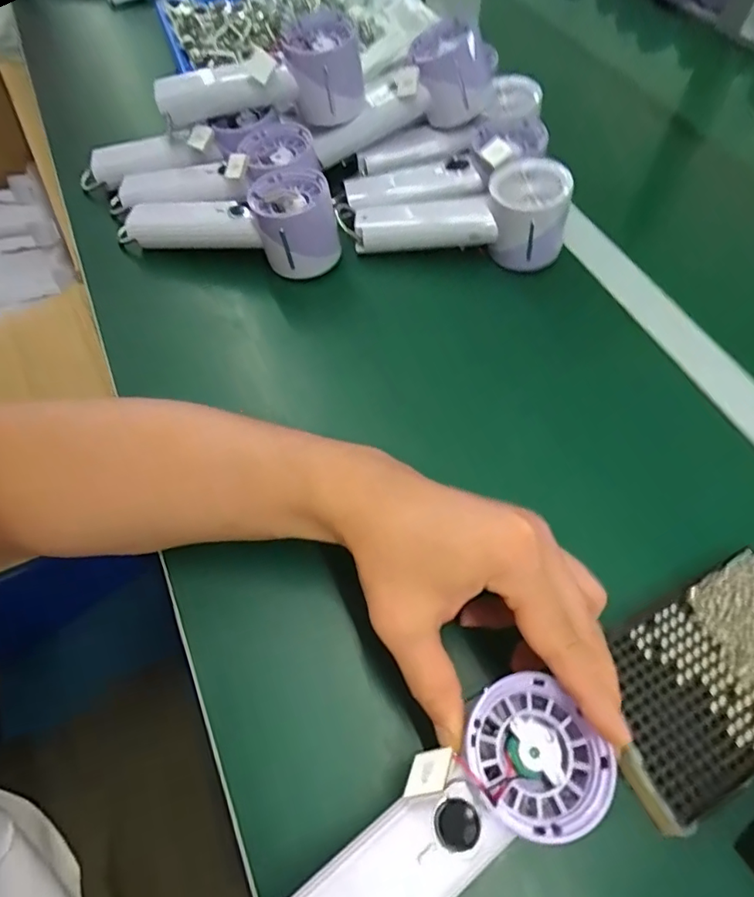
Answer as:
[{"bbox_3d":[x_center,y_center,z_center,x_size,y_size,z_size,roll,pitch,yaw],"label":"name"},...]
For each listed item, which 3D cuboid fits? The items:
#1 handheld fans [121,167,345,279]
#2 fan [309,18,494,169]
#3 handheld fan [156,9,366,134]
[{"bbox_3d":[-0.123,-0.184,0.453,0.190,0.069,0.064,6,59,18],"label":"handheld fans"},{"bbox_3d":[0.017,-0.314,0.478,0.163,0.056,0.089,-26,61,9],"label":"fan"},{"bbox_3d":[-0.098,-0.306,0.448,0.168,0.061,0.080,-15,61,-8],"label":"handheld fan"}]

